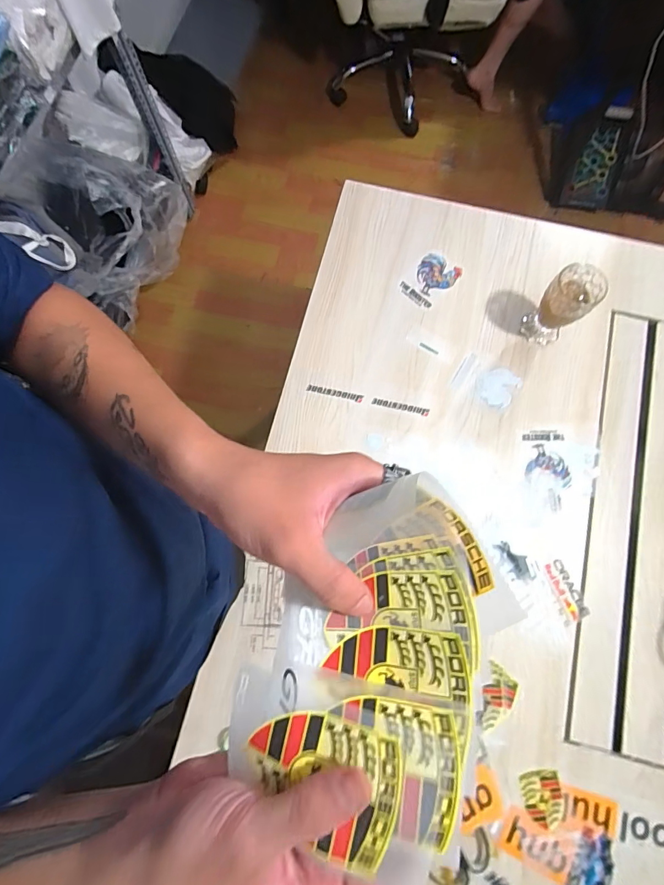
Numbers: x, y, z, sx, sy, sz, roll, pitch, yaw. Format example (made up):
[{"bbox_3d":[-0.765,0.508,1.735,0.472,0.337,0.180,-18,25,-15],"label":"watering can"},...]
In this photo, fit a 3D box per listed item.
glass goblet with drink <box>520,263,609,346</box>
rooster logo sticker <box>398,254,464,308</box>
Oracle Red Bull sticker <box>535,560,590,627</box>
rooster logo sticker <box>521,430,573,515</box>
[{"bbox_3d":[0.370,-0.219,0.669,0.069,0.120,0.074,0,78,1],"label":"glass goblet with drink"},{"bbox_3d":[0.179,-0.295,0.747,0.073,0.004,0.104,40,82,3],"label":"rooster logo sticker"},{"bbox_3d":[0.354,0.226,0.629,0.043,0.004,0.096,-21,78,-3],"label":"Oracle Red Bull sticker"},{"bbox_3d":[0.352,0.046,0.670,0.074,0.004,0.133,-1,78,1],"label":"rooster logo sticker"}]

